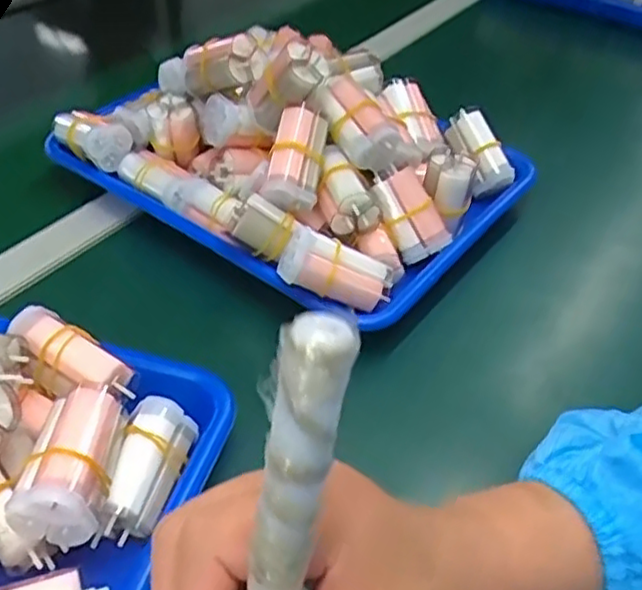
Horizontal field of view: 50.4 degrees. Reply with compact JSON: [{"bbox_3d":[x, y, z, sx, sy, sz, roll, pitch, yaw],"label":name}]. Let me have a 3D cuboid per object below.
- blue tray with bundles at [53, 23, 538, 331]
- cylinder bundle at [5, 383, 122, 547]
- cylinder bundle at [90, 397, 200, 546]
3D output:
[{"bbox_3d":[-0.022,-0.128,0.514,0.314,0.106,0.240,29,49,27],"label":"blue tray with bundles"},{"bbox_3d":[-0.112,0.073,0.306,0.033,0.035,0.068,0,43,-1],"label":"cylinder bundle"},{"bbox_3d":[-0.085,0.085,0.335,0.028,0.027,0.068,10,43,10],"label":"cylinder bundle"}]

